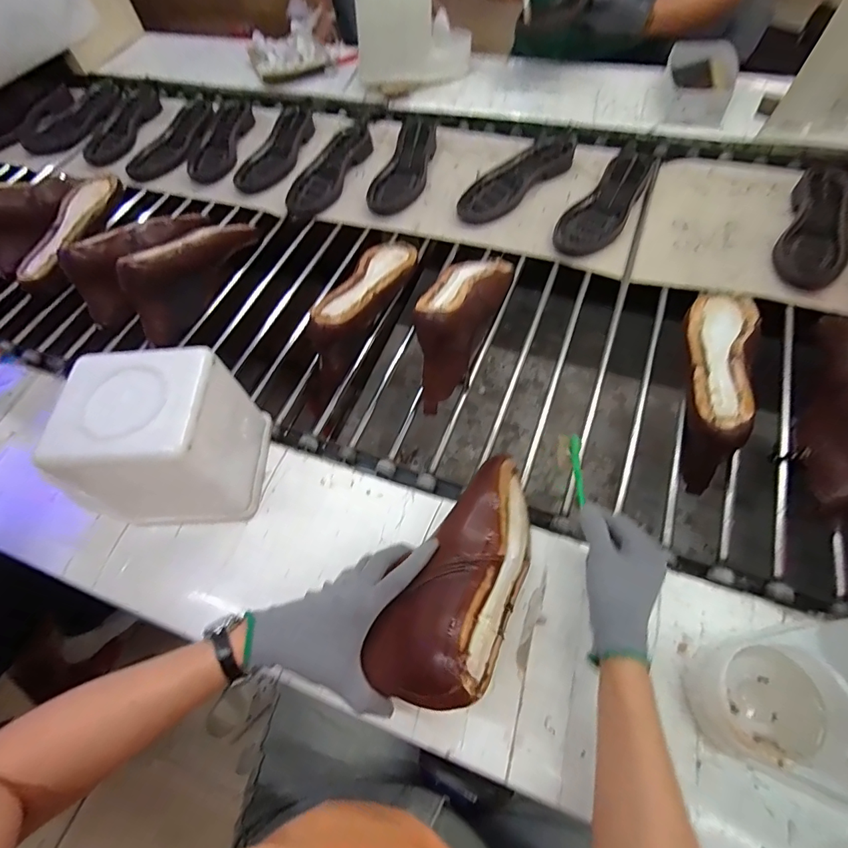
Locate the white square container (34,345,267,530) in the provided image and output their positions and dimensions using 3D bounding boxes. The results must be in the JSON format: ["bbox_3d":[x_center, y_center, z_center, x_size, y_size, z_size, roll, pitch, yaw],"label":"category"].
[{"bbox_3d":[-0.279,0.024,0.507,0.156,0.172,0.128,-7,60,2],"label":"white square container"}]

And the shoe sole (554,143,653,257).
[{"bbox_3d":[0.321,-0.394,0.800,0.097,0.037,0.277,28,67,20],"label":"shoe sole"}]

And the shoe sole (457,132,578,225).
[{"bbox_3d":[0.179,-0.474,0.863,0.297,0.037,0.101,-39,64,-16],"label":"shoe sole"}]

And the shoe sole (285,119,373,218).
[{"bbox_3d":[-0.192,-0.527,0.924,0.105,0.031,0.266,14,63,13],"label":"shoe sole"}]

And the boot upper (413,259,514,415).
[{"bbox_3d":[0.049,-0.160,0.641,0.083,0.103,0.272,18,64,15],"label":"boot upper"}]

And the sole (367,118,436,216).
[{"bbox_3d":[-0.036,-0.526,0.914,0.096,0.029,0.275,10,62,11],"label":"sole"}]

